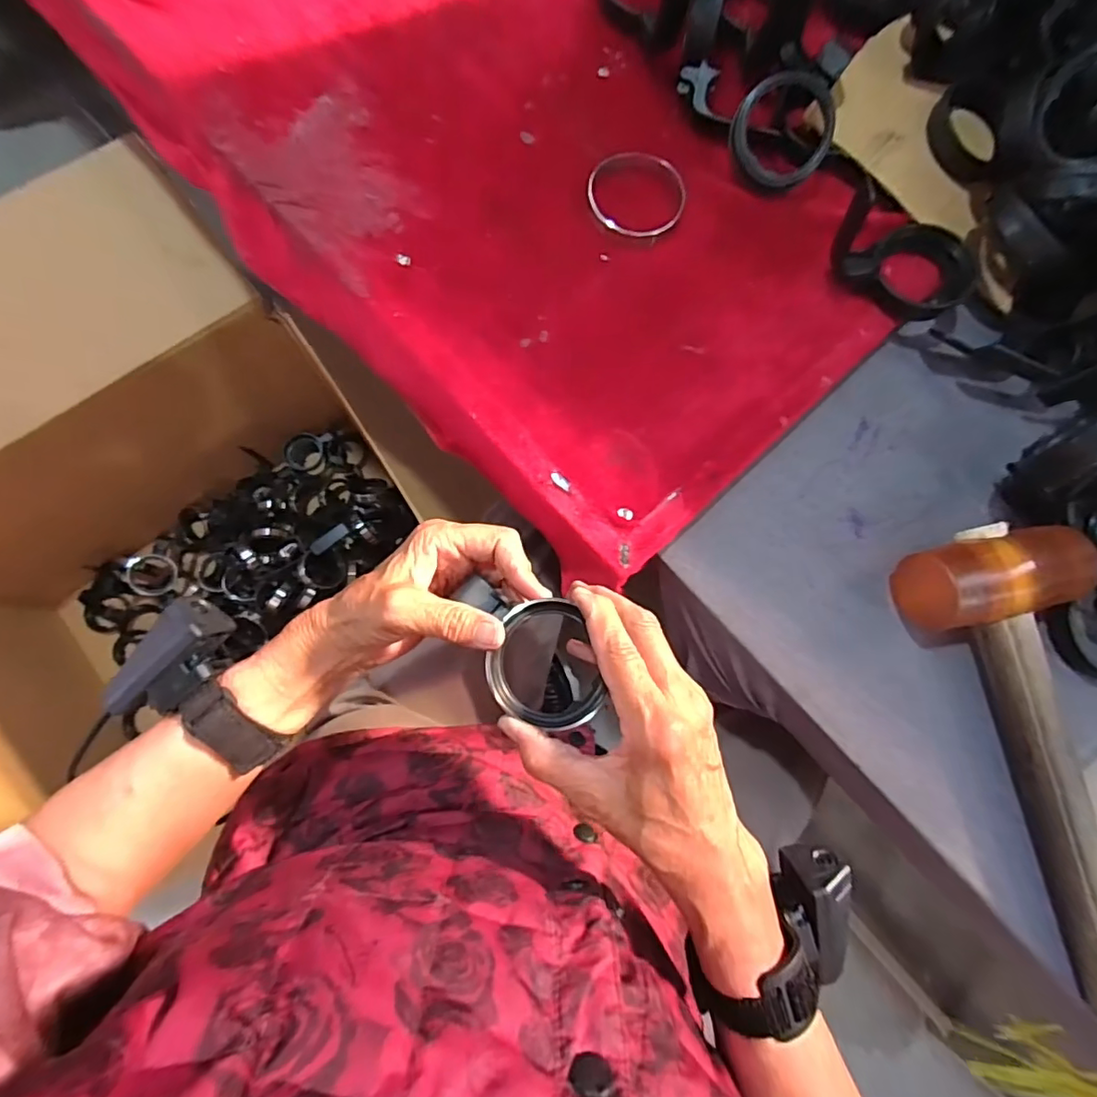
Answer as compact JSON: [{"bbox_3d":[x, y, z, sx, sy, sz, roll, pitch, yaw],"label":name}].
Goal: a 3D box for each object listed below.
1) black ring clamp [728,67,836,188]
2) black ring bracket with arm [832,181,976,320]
[{"bbox_3d":[0.169,-0.301,0.398,0.072,0.016,0.071,0,101,2],"label":"black ring clamp"},{"bbox_3d":[0.249,-0.205,0.392,0.130,0.049,0.068,3,83,-24],"label":"black ring bracket with arm"}]

